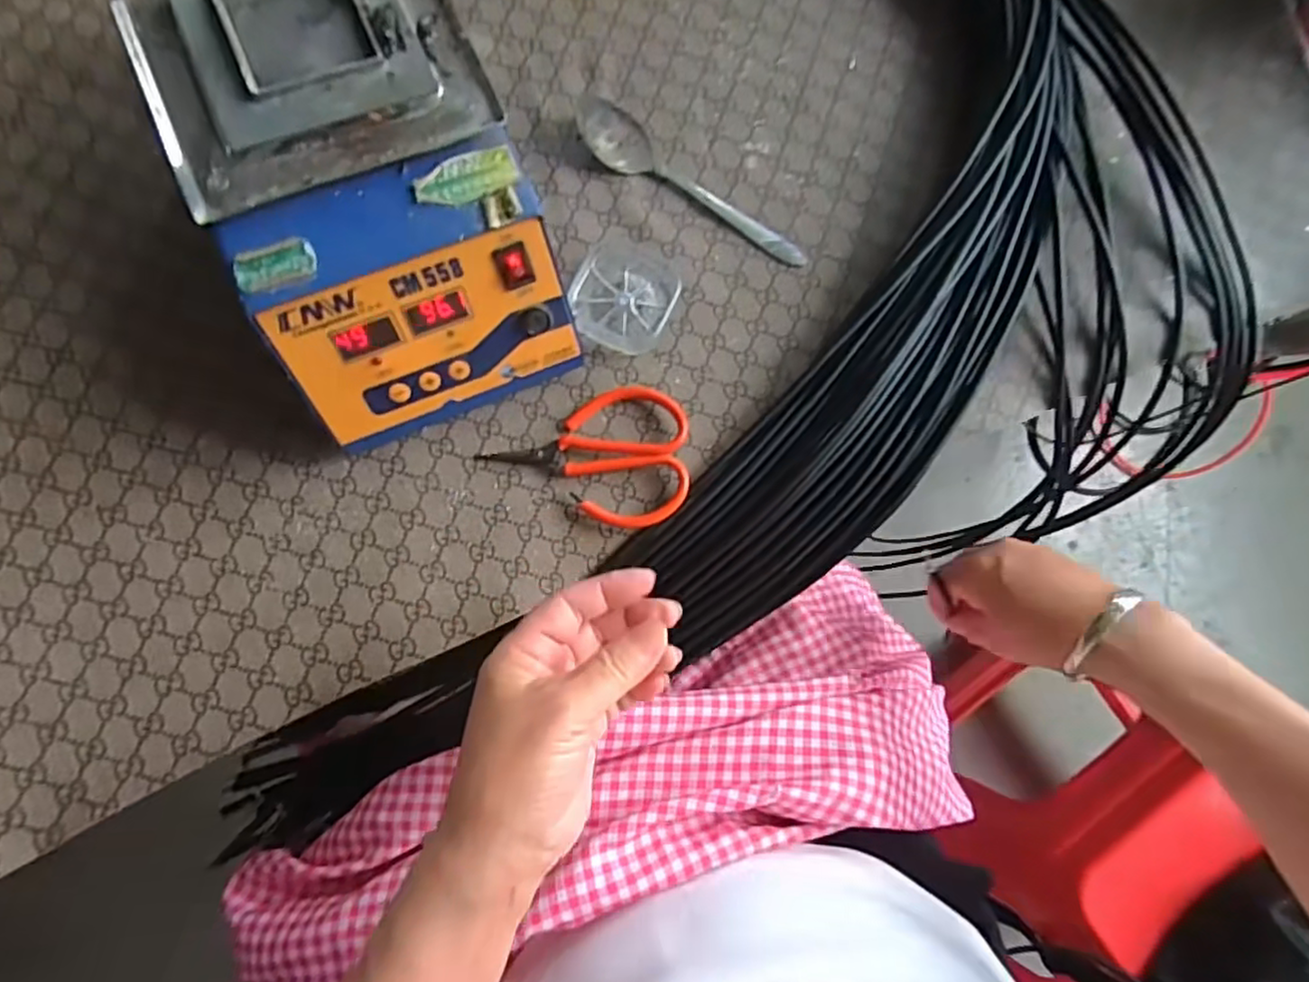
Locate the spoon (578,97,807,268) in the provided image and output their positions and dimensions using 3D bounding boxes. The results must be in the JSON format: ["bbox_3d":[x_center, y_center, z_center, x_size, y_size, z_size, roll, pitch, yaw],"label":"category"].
[{"bbox_3d":[0.021,-0.184,0.406,0.161,0.014,0.033,37,81,2],"label":"spoon"}]

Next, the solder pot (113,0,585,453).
[{"bbox_3d":[-0.148,-0.164,0.330,0.143,0.096,0.252,-24,84,-7],"label":"solder pot"}]

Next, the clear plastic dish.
[{"bbox_3d":[-0.017,-0.118,0.394,0.058,0.011,0.066,27,80,0],"label":"clear plastic dish"}]

